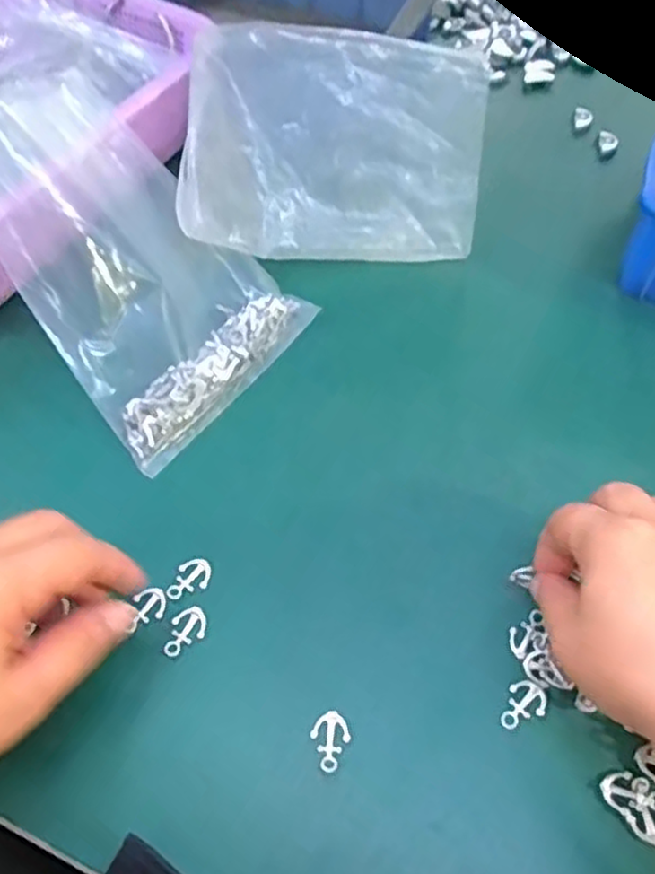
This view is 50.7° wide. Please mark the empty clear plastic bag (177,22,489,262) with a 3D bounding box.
[{"bbox_3d":[0.007,-0.173,0.415,0.176,0.128,0.033,3,16,-6],"label":"empty clear plastic bag"}]

